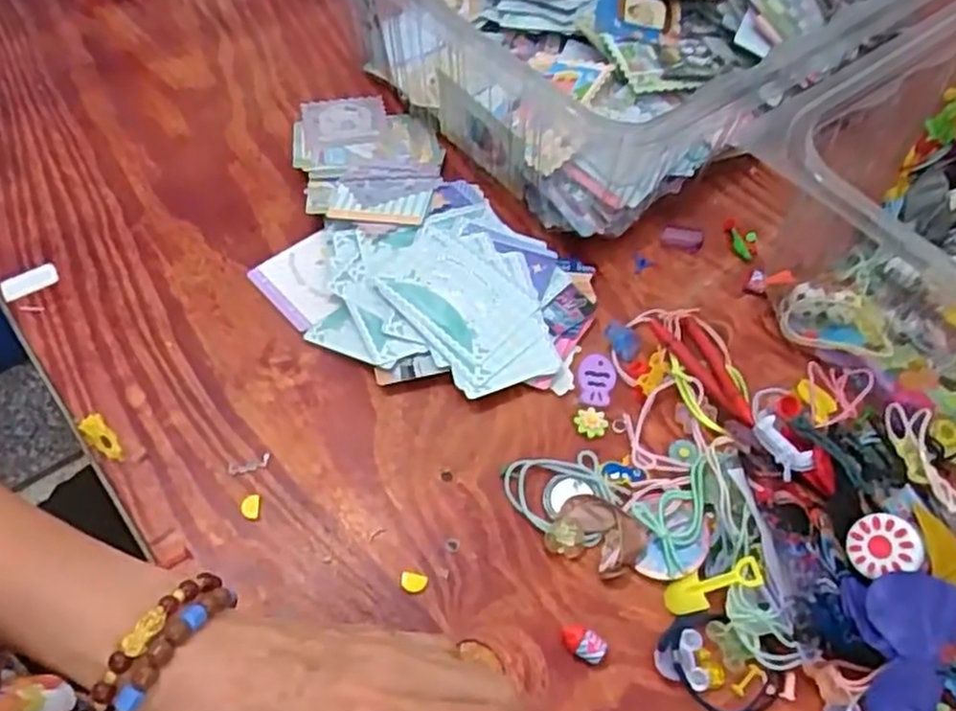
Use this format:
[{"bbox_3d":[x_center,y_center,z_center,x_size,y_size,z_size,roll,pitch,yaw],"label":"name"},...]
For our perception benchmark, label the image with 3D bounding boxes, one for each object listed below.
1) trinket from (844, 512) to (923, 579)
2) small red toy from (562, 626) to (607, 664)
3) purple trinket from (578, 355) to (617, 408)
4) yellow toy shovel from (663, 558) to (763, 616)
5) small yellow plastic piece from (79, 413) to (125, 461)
[{"bbox_3d":[0.194,0.091,0.358,0.032,0.006,0.030,-27,48,27],"label":"trinket"},{"bbox_3d":[0.050,0.137,0.354,0.021,0.012,0.012,27,59,14],"label":"small red toy"},{"bbox_3d":[0.071,0.015,0.441,0.022,0.004,0.034,5,57,0],"label":"purple trinket"},{"bbox_3d":[0.115,0.114,0.364,0.048,0.006,0.017,-23,61,11],"label":"yellow toy shovel"},{"bbox_3d":[-0.204,0.046,0.405,0.012,0.004,0.031,-42,80,-20],"label":"small yellow plastic piece"}]

